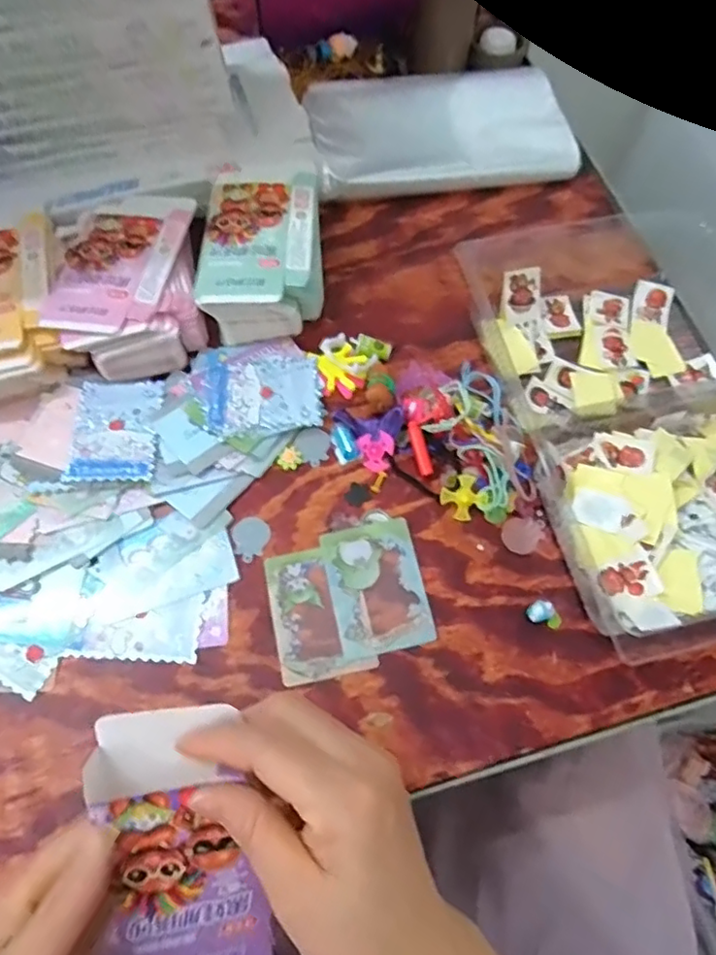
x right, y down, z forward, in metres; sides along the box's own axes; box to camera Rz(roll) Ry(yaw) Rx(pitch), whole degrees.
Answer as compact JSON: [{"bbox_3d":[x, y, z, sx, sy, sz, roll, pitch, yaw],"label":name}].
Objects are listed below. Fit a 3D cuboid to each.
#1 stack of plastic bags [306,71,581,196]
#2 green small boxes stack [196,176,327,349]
[{"bbox_3d":[0.077,-0.347,0.588,0.244,0.022,0.163,-9,66,-5],"label":"stack of plastic bags"},{"bbox_3d":[-0.077,-0.182,0.496,0.098,0.042,0.140,3,66,0],"label":"green small boxes stack"}]

